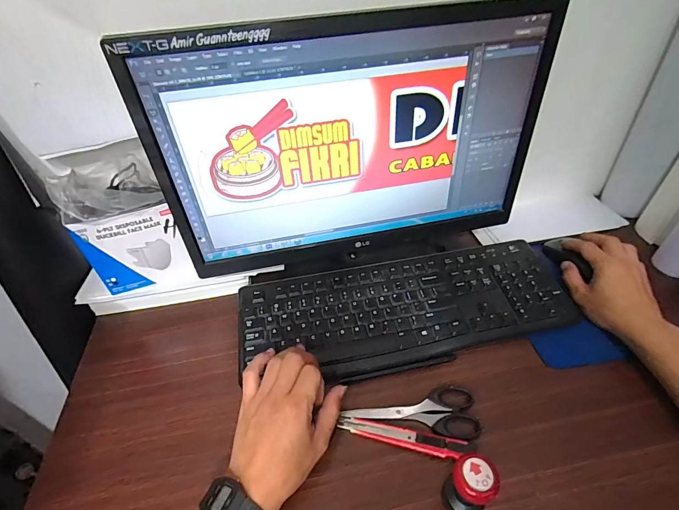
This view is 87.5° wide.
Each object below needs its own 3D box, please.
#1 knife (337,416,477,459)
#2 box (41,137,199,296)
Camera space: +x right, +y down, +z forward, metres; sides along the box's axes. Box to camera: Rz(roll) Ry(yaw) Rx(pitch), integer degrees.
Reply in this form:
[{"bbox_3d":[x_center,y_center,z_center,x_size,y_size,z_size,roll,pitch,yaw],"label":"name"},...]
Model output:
[{"bbox_3d":[0.067,0.188,0.368,0.137,0.012,0.019,10,50,10],"label":"knife"},{"bbox_3d":[-0.280,-0.049,0.466,0.111,0.164,0.104,-18,51,-13],"label":"box"}]

